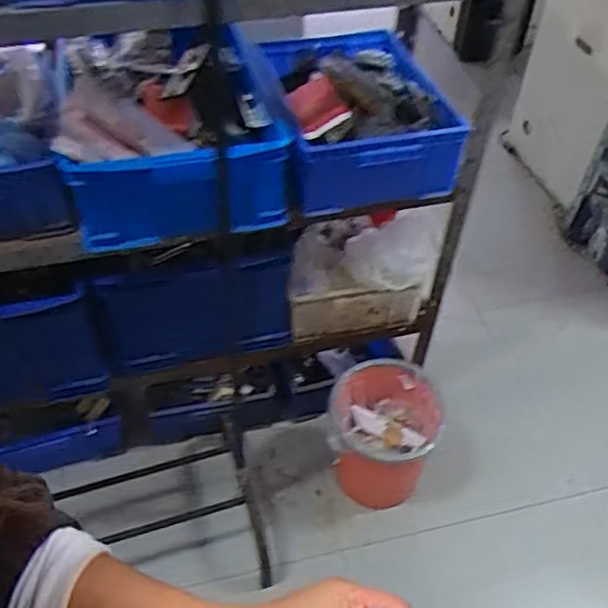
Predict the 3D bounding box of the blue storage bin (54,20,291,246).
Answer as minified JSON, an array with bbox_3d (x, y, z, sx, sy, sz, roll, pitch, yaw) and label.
[{"bbox_3d":[-0.232,-0.329,1.131,0.396,0.174,0.442,-7,48,-8],"label":"blue storage bin"}]

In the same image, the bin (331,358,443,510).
[{"bbox_3d":[0.172,0.296,1.422,0.204,0.281,0.231,-3,47,-5],"label":"bin"}]

